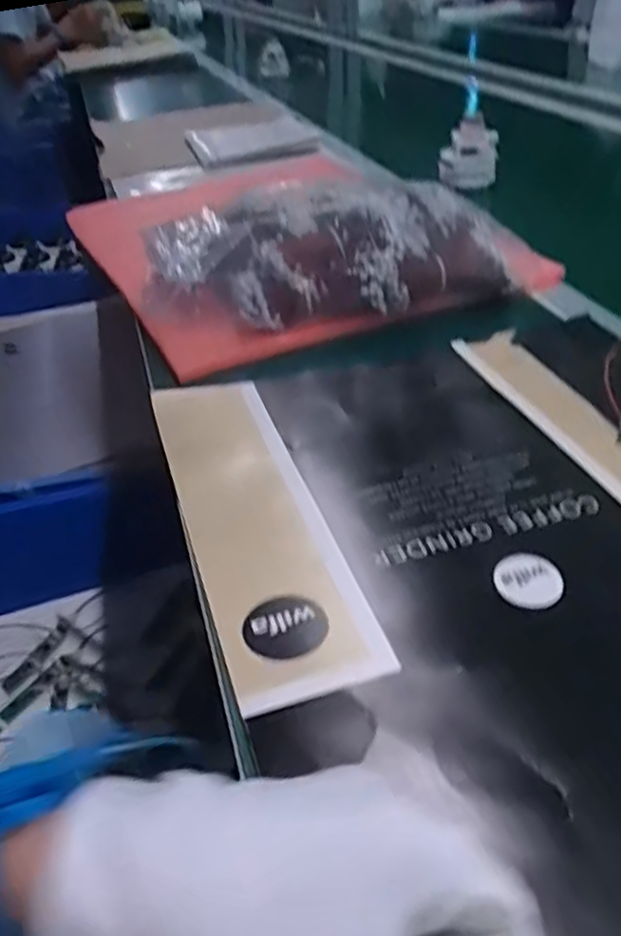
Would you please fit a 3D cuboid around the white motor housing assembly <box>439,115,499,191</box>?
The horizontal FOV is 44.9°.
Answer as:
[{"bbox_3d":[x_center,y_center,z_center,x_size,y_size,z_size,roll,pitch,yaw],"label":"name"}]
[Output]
[{"bbox_3d":[0.212,-0.420,1.001,0.074,0.081,0.056,5,37,14],"label":"white motor housing assembly"}]

